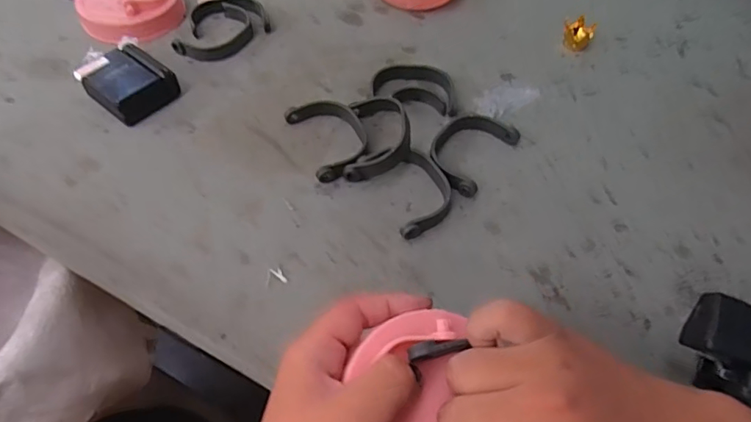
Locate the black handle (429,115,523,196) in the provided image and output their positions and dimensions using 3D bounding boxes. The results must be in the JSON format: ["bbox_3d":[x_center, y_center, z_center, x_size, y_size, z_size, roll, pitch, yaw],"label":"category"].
[{"bbox_3d":[0.071,-0.048,0.398,0.053,0.016,0.075,33,60,20],"label":"black handle"}]

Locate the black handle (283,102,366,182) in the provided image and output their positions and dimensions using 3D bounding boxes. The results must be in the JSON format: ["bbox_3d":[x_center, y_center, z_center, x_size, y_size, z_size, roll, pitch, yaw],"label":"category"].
[{"bbox_3d":[-0.034,-0.058,0.404,0.050,0.014,0.076,-21,58,-15],"label":"black handle"}]

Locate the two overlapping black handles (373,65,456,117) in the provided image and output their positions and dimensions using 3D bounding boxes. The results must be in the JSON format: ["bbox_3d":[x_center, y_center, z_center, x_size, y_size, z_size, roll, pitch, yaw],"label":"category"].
[{"bbox_3d":[0.034,-0.108,0.443,0.077,0.019,0.033,15,56,9],"label":"two overlapping black handles"}]

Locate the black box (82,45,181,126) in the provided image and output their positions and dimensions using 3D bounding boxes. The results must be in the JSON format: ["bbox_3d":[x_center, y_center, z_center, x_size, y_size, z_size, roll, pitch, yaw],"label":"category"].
[{"bbox_3d":[-0.203,-0.106,0.424,0.061,0.028,0.057,35,61,21],"label":"black box"}]

